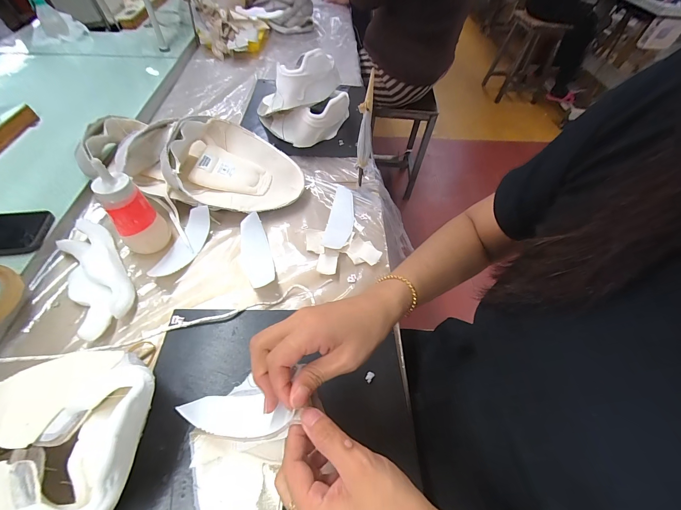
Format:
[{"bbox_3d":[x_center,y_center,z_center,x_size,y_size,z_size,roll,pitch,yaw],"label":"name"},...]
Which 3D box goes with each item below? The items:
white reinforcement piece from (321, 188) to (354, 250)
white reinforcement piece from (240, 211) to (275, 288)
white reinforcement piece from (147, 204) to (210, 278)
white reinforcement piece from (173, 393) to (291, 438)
[{"bbox_3d":[0.002,-0.071,0.547,0.045,0.010,0.146,11,54,4],"label":"white reinforcement piece"},{"bbox_3d":[-0.139,-0.011,0.481,0.044,0.022,0.134,-15,56,-14],"label":"white reinforcement piece"},{"bbox_3d":[-0.255,-0.019,0.476,0.045,0.038,0.138,19,68,10],"label":"white reinforcement piece"},{"bbox_3d":[-0.093,0.150,0.279,0.131,0.036,0.039,-11,48,29],"label":"white reinforcement piece"}]

